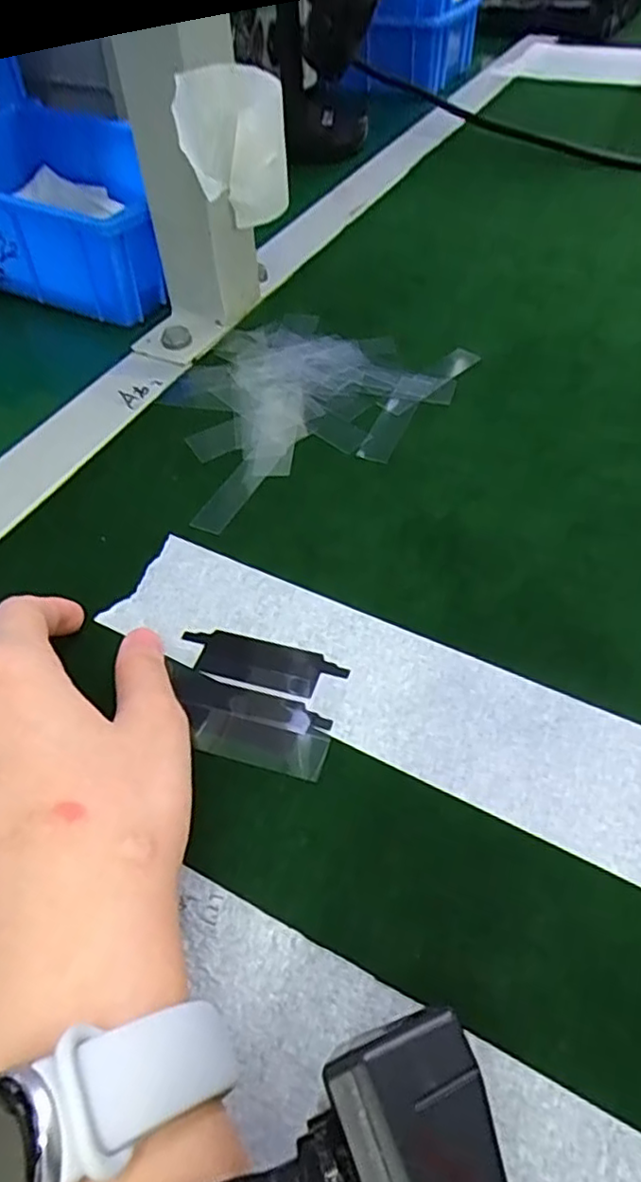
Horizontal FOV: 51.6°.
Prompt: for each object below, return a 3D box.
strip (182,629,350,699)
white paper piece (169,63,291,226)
[{"bbox_3d":[-0.022,0.025,0.242,0.061,0.004,0.019,13,53,14],"label":"strip"},{"bbox_3d":[-0.042,-0.214,0.327,0.049,0.067,0.040,-4,51,0],"label":"white paper piece"}]

